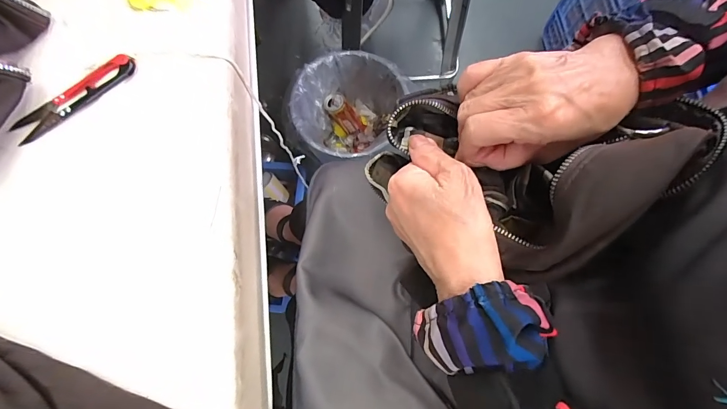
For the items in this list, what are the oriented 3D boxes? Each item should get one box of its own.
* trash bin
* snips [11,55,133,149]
[{"bbox_3d":[-0.034,-0.198,0.875,0.242,0.221,0.246,20,77,5],"label":"trash bin"},{"bbox_3d":[-0.226,-0.084,0.276,0.103,0.014,0.021,-35,78,-8],"label":"snips"}]

